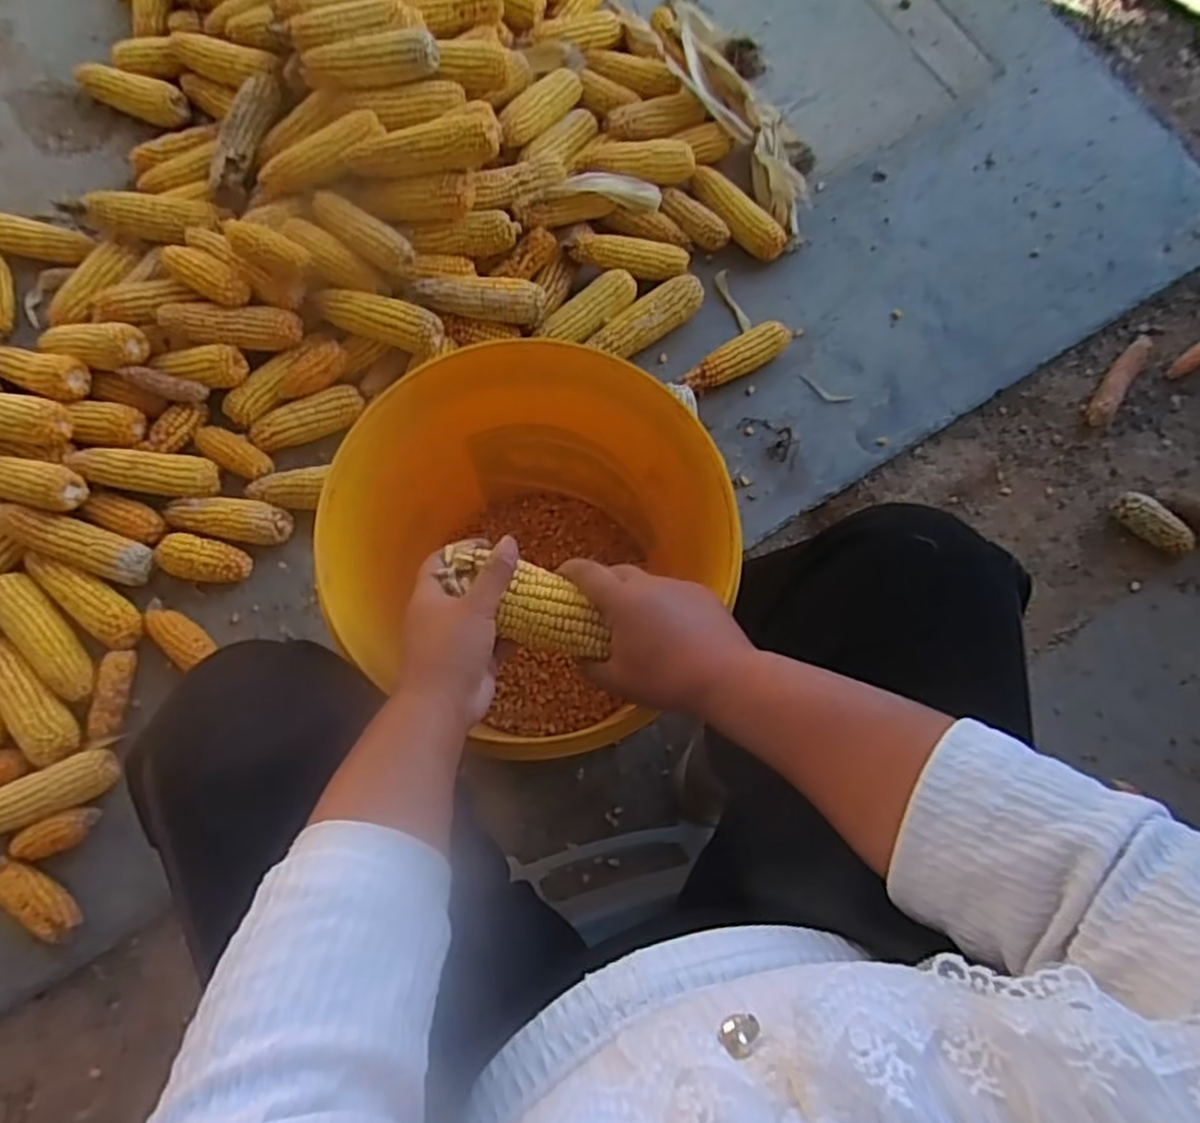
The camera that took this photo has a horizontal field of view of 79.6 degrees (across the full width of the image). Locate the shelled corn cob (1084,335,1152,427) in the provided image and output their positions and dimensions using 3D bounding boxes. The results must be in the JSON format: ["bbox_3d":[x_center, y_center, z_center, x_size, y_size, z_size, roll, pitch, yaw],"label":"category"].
[{"bbox_3d":[0.678,-0.242,0.936,0.032,0.023,0.158,37,78,7],"label":"shelled corn cob"}]

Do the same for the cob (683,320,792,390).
[{"bbox_3d":[0.179,-0.263,0.929,0.167,0.043,0.052,-25,79,-7],"label":"cob"}]

